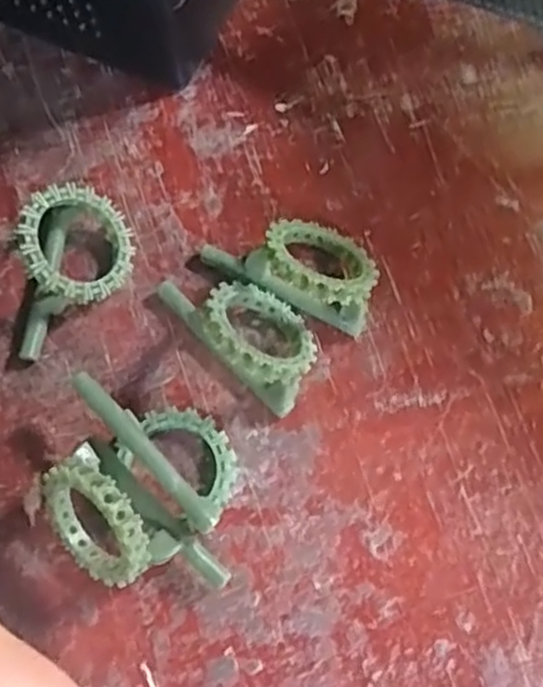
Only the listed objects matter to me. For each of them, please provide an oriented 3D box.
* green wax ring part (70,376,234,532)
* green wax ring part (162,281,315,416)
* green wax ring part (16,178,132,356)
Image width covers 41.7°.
[{"bbox_3d":[-0.022,0.020,0.148,0.038,0.016,0.018,40,77,12],"label":"green wax ring part"},{"bbox_3d":[-0.005,-0.005,0.153,0.020,0.021,0.039,-39,76,-11],"label":"green wax ring part"},{"bbox_3d":[-0.043,-0.017,0.157,0.021,0.019,0.037,3,73,1],"label":"green wax ring part"}]

